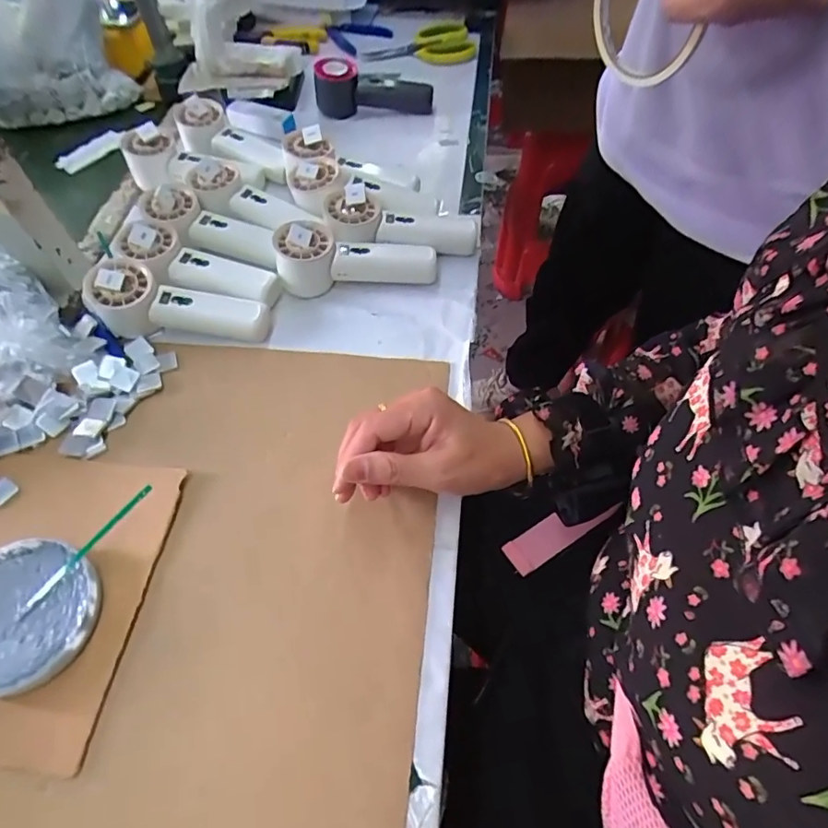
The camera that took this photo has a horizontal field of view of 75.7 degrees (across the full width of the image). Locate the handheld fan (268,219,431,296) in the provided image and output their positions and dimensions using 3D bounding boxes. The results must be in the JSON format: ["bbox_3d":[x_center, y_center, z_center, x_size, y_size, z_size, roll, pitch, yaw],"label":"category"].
[{"bbox_3d":[-0.059,-0.154,0.534,0.152,0.055,0.049,-2,57,-12],"label":"handheld fan"}]

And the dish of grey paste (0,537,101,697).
[{"bbox_3d":[-0.269,0.137,0.367,0.099,0.020,0.098,-2,58,3],"label":"dish of grey paste"}]

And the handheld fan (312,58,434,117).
[{"bbox_3d":[-0.055,-0.428,0.707,0.149,0.060,0.060,-1,58,-10],"label":"handheld fan"}]

